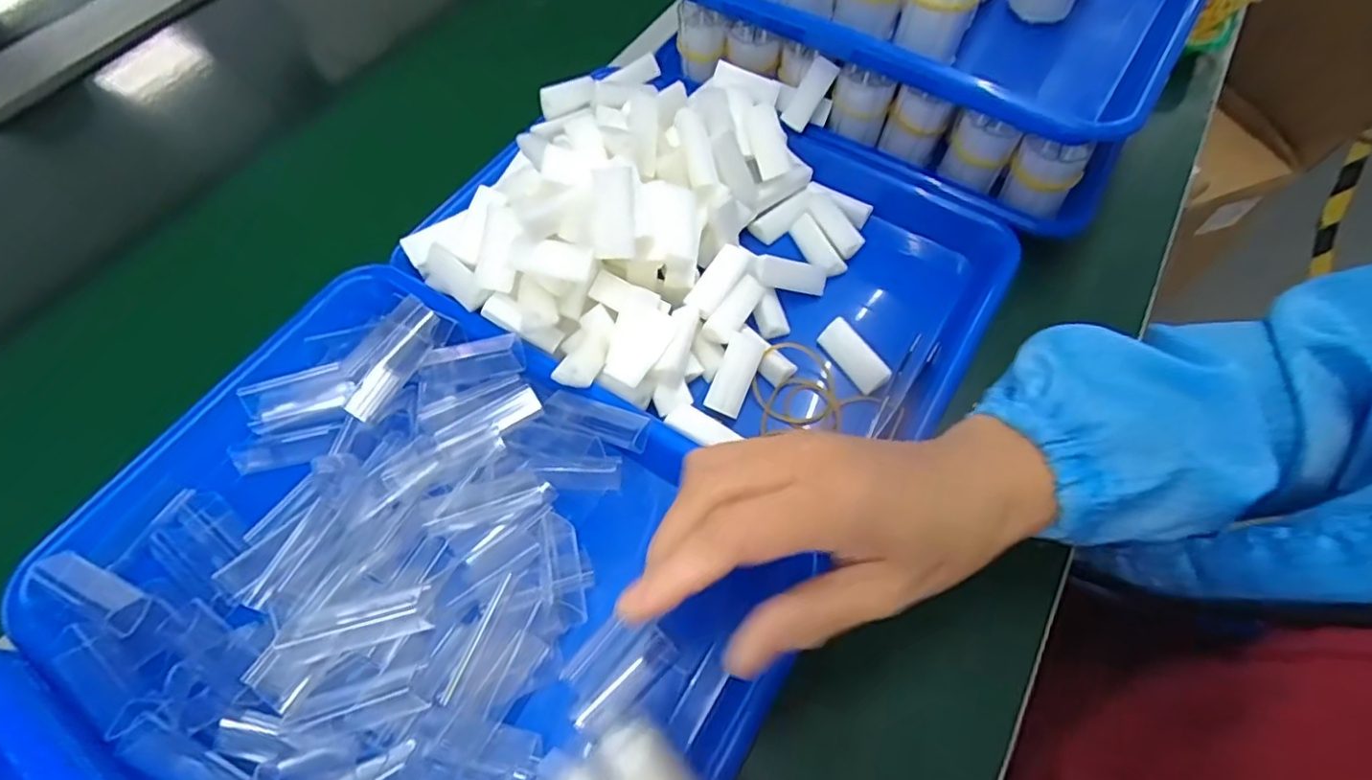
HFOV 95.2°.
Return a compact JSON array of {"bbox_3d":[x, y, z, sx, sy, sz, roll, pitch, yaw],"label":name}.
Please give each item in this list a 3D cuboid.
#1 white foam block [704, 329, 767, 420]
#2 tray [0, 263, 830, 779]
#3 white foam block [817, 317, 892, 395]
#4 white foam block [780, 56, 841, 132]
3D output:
[{"bbox_3d":[0.028,-0.009,0.353,0.019,0.012,0.045,23,86,14],"label":"white foam block"},{"bbox_3d":[-0.127,0.091,0.307,0.325,0.042,0.243,28,66,16],"label":"tray"},{"bbox_3d":[0.098,-0.020,0.366,0.017,0.016,0.046,-35,79,-17],"label":"white foam block"},{"bbox_3d":[0.085,-0.205,0.436,0.019,0.046,0.017,39,40,4],"label":"white foam block"}]

